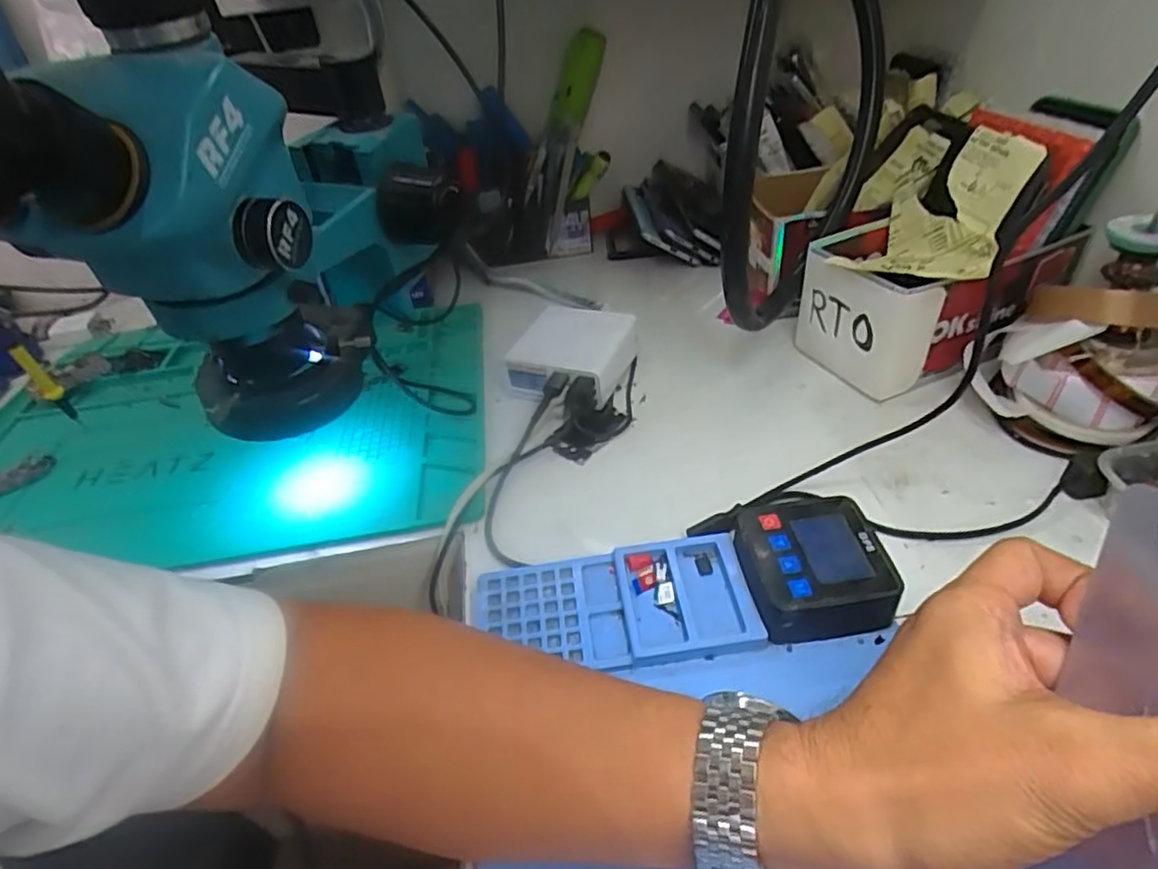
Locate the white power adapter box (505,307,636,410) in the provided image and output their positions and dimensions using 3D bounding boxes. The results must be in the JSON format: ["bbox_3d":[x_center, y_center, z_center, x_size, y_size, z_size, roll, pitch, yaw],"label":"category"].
[{"bbox_3d":[-0.004,-0.066,0.539,0.088,0.044,0.095,13,43,22],"label":"white power adapter box"}]

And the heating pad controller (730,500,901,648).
[{"bbox_3d":[0.125,0.074,0.348,0.073,0.037,0.076,-7,39,-1],"label":"heating pad controller"}]

